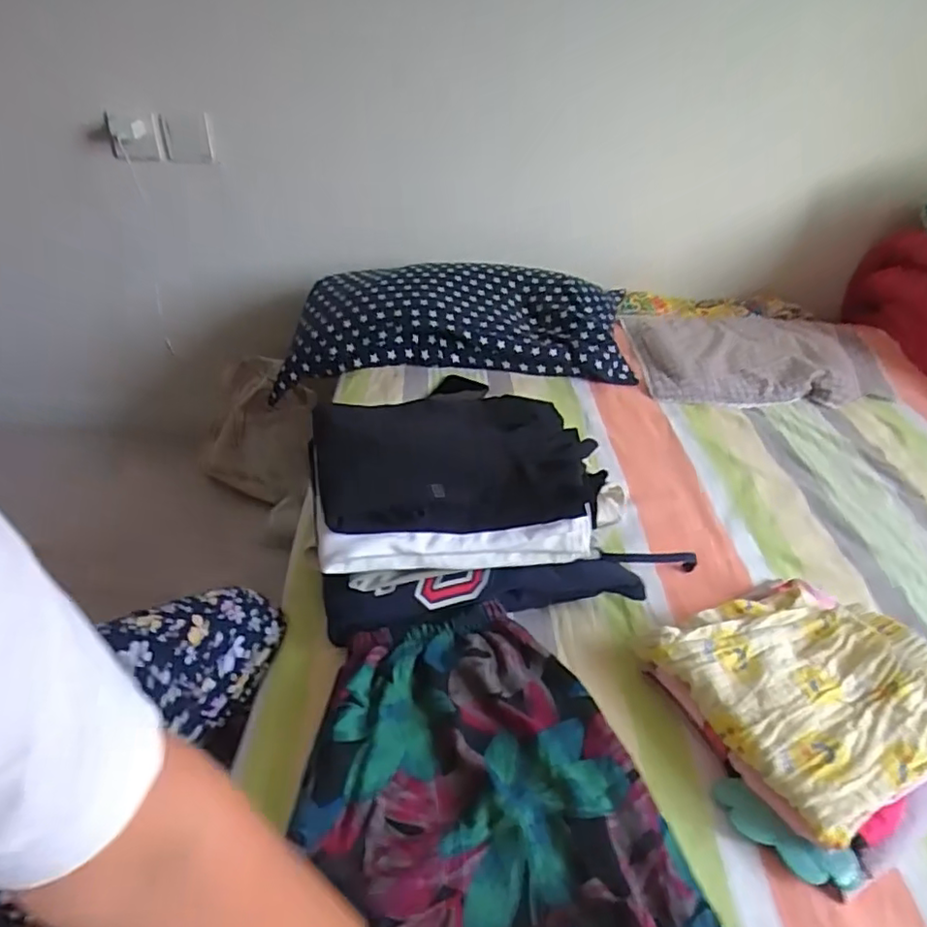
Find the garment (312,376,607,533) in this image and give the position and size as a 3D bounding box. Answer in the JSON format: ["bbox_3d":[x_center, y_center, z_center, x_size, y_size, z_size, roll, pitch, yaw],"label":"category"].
[{"bbox_3d":[-0.008,-0.015,0.689,0.308,0.043,0.230,-3,37,-9],"label":"garment"}]

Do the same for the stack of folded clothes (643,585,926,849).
[{"bbox_3d":[0.324,0.205,0.579,0.222,0.064,0.216,-16,41,-24],"label":"stack of folded clothes"}]

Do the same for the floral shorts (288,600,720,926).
[{"bbox_3d":[0.019,0.336,0.422,0.330,0.047,0.517,-11,39,-19],"label":"floral shorts"}]

